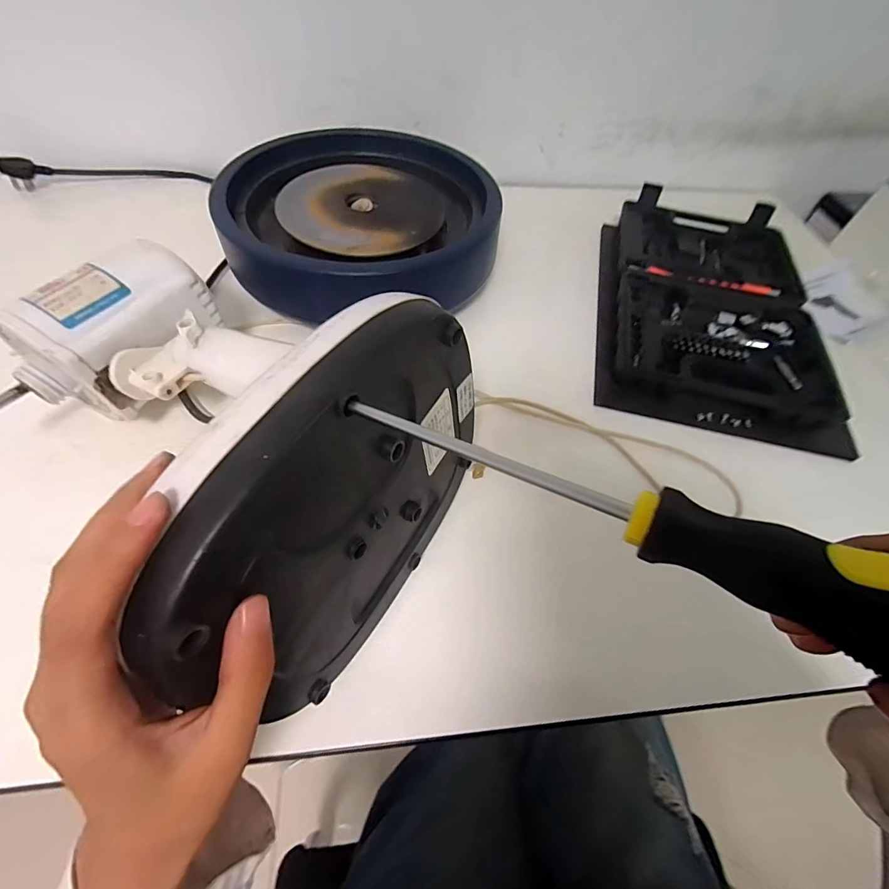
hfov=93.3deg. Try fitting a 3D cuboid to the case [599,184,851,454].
[{"bbox_3d":[0.317,-0.172,0.497,0.251,0.047,0.369,13,56,4],"label":"case"}]

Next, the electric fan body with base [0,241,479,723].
[{"bbox_3d":[-0.151,-0.036,0.284,0.325,0.170,0.194,32,59,24],"label":"electric fan body with base"}]

